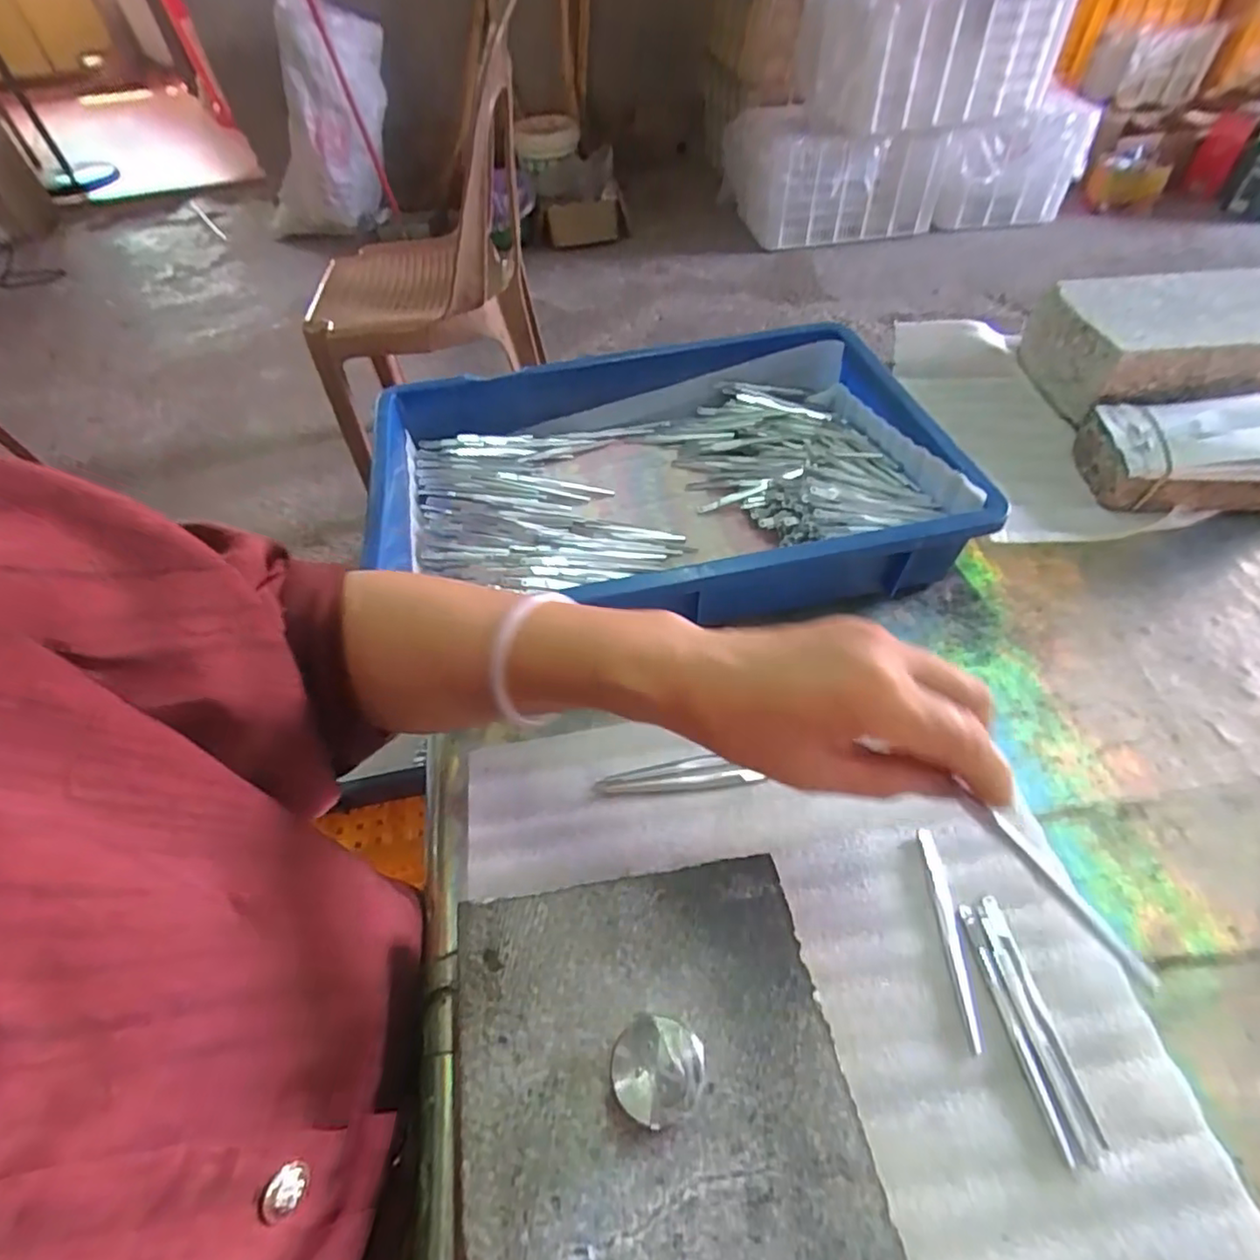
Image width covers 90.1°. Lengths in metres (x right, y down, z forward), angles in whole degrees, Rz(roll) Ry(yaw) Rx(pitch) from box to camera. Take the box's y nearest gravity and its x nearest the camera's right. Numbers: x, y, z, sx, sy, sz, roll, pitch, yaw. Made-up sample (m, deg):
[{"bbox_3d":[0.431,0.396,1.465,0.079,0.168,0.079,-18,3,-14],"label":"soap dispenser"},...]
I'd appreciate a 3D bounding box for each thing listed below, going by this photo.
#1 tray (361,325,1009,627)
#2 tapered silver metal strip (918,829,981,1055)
[{"bbox_3d":[0.021,-0.122,0.504,0.435,0.073,0.282,-9,52,-5],"label":"tray"},{"bbox_3d":[0.166,0.154,0.323,0.010,0.004,0.102,1,52,3],"label":"tapered silver metal strip"}]

